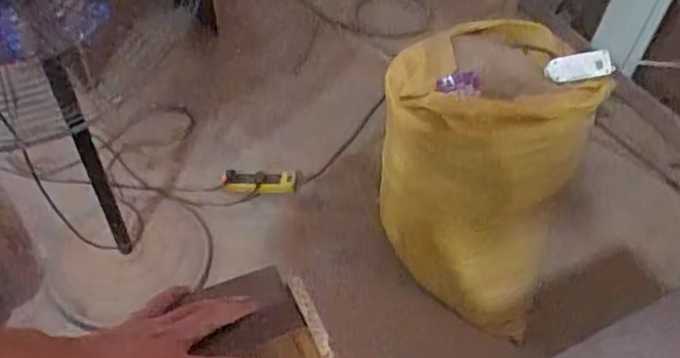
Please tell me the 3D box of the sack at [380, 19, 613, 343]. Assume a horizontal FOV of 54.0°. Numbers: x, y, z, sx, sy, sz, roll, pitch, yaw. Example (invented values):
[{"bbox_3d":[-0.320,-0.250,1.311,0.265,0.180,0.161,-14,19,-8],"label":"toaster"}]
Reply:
[{"bbox_3d":[0.313,-0.022,1.535,0.405,0.623,0.378,18,51,12],"label":"sack"}]

